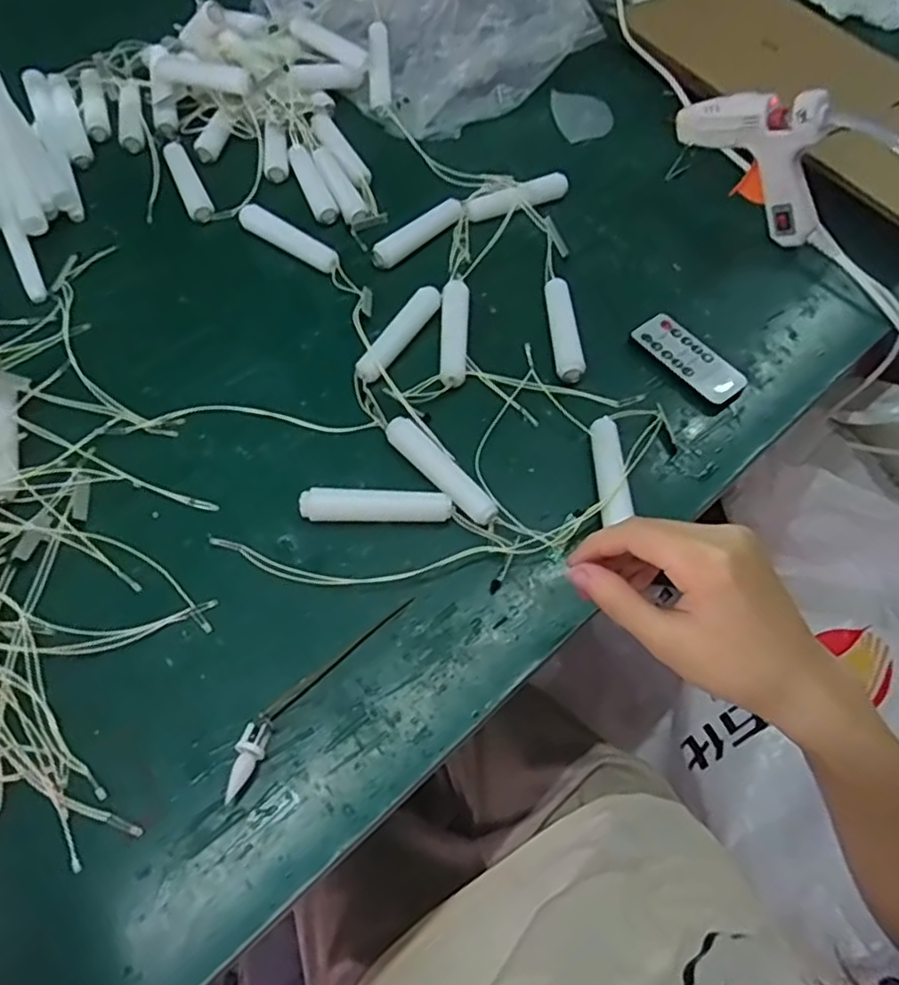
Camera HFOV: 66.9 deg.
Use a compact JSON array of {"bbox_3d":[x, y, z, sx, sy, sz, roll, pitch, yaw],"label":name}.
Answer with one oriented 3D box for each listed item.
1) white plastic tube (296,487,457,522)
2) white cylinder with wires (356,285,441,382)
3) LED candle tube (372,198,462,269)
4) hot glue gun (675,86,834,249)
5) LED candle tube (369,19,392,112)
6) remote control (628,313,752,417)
[{"bbox_3d":[-0.044,0.008,0.410,0.088,0.014,0.019,1,60,-3],"label":"white plastic tube"},{"bbox_3d":[-0.034,-0.111,0.477,0.020,0.013,0.090,29,63,13],"label":"white cylinder with wires"},{"bbox_3d":[-0.023,-0.203,0.527,0.089,0.018,0.022,-38,69,-22],"label":"LED candle tube"},{"bbox_3d":[0.240,-0.271,0.533,0.023,0.098,0.136,-36,68,-21],"label":"hot glue gun"},{"bbox_3d":[-0.064,-0.386,0.621,0.018,0.013,0.093,-2,79,-5],"label":"LED candle tube"},{"bbox_3d":[0.169,-0.094,0.485,0.042,0.010,0.083,-34,68,-20],"label":"remote control"}]

